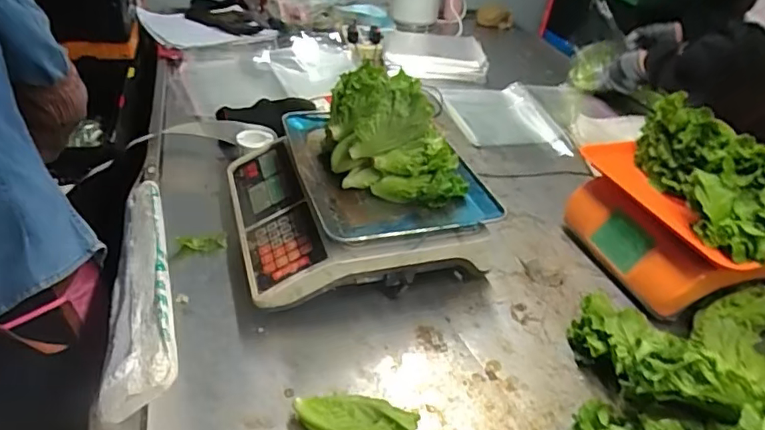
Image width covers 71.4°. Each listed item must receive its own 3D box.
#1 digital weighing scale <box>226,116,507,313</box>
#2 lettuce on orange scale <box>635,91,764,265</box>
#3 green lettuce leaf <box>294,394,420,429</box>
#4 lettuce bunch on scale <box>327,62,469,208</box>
[{"bbox_3d":[-0.047,-0.024,0.775,0.323,0.114,0.325,-7,38,-18],"label":"digital weighing scale"},{"bbox_3d":[0.443,-0.072,0.715,0.109,0.101,0.298,2,36,-5],"label":"lettuce on orange scale"},{"bbox_3d":[-0.027,0.202,0.528,0.116,0.045,0.055,18,39,17],"label":"green lettuce leaf"},{"bbox_3d":[0.011,-0.103,0.689,0.191,0.136,0.087,27,40,26],"label":"lettuce bunch on scale"}]

